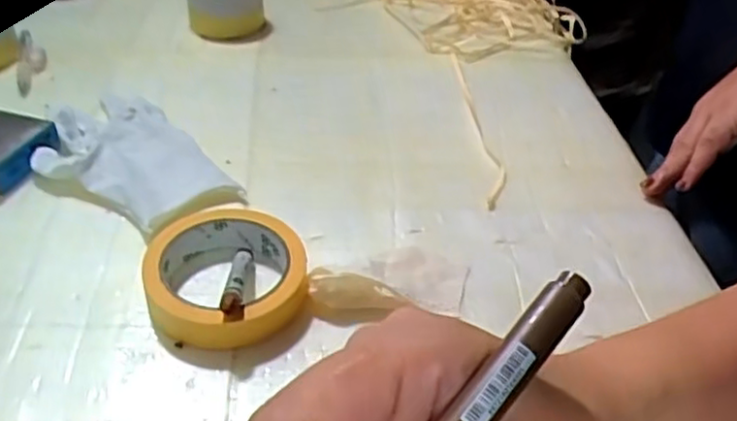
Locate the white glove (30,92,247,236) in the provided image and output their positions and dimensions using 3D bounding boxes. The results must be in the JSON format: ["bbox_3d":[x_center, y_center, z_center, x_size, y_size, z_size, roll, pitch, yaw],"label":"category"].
[{"bbox_3d":[-0.191,-0.040,0.534,0.167,0.021,0.103,33,47,31],"label":"white glove"}]

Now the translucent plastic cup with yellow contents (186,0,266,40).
[{"bbox_3d":[-0.151,-0.221,0.734,0.080,0.051,0.071,-3,40,-8],"label":"translucent plastic cup with yellow contents"}]

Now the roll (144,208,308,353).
[{"bbox_3d":[-0.089,0.040,0.437,0.096,0.032,0.097,2,39,-2],"label":"roll"}]

